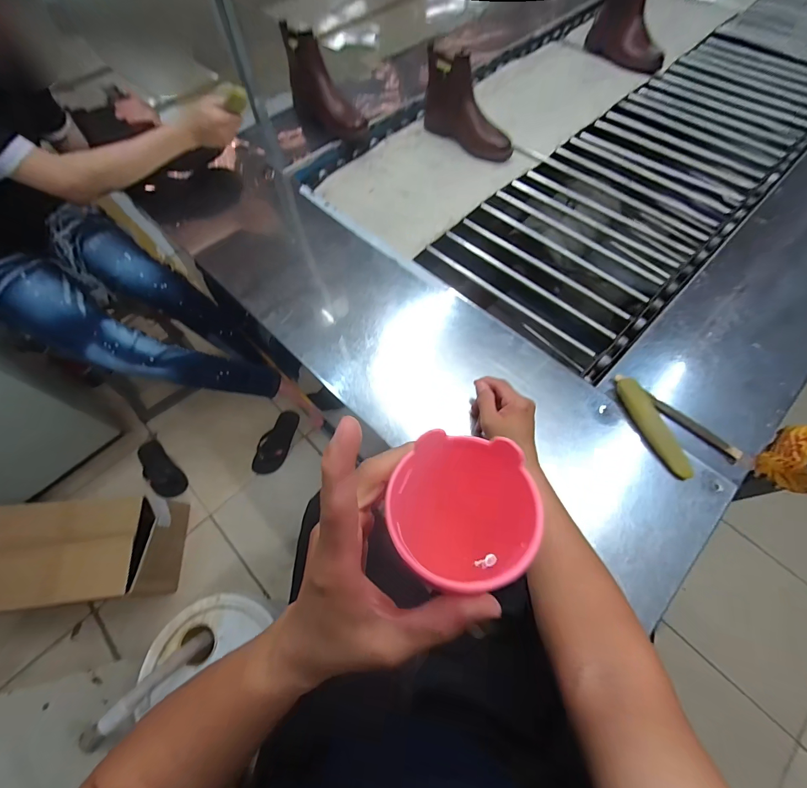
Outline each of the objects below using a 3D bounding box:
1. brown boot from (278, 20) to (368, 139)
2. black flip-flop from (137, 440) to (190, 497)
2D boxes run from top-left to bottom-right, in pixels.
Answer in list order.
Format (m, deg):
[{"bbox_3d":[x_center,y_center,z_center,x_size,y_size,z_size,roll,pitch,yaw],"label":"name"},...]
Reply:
[{"bbox_3d":[-0.196,-0.734,0.908,0.076,0.194,0.245,-38,69,-16],"label":"brown boot"},{"bbox_3d":[-0.861,0.260,1.298,0.250,0.031,0.094,40,71,18],"label":"black flip-flop"}]

